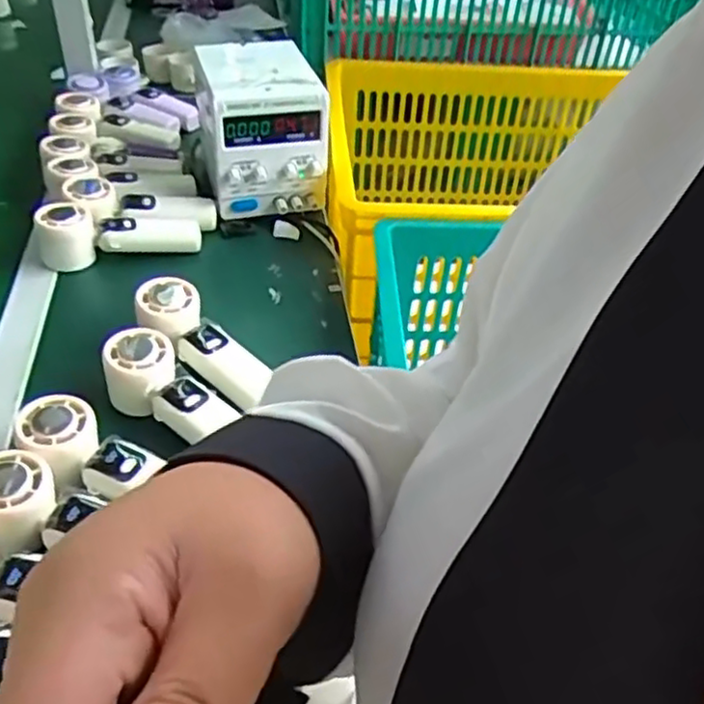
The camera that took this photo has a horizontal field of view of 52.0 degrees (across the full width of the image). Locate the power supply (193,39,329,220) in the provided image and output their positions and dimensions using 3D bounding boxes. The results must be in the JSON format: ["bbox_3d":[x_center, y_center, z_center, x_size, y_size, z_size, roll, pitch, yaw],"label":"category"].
[{"bbox_3d":[-0.111,-0.274,0.871,0.128,0.147,0.176,-7,41,-14],"label":"power supply"}]

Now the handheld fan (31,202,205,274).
[{"bbox_3d":[-0.250,-0.133,0.781,0.168,0.052,0.045,-10,42,-17],"label":"handheld fan"}]

